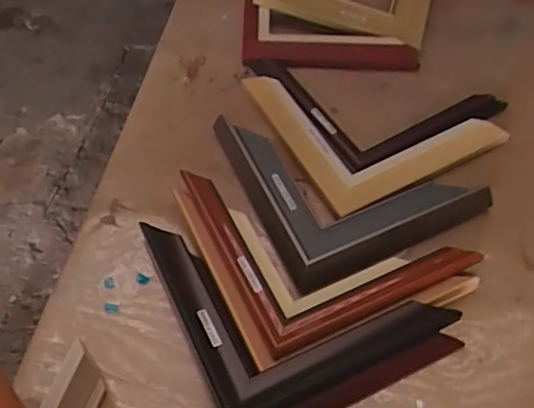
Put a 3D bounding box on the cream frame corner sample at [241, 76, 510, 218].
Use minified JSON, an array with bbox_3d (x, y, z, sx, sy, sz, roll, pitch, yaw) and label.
[{"bbox_3d":[0.102,-0.102,0.604,0.193,0.015,0.207,-26,59,-18],"label":"cream frame corner sample"}]

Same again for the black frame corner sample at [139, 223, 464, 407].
[{"bbox_3d":[0.025,0.066,0.487,0.200,0.041,0.209,-20,58,-16],"label":"black frame corner sample"}]

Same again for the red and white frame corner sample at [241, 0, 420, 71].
[{"bbox_3d":[0.073,-0.233,0.690,0.200,0.027,0.168,1,54,0],"label":"red and white frame corner sample"}]

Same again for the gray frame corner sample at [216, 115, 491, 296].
[{"bbox_3d":[0.074,-0.031,0.566,0.200,0.036,0.199,-20,57,-15],"label":"gray frame corner sample"}]

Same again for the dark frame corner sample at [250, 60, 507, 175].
[{"bbox_3d":[0.106,-0.086,0.594,0.264,0.015,0.136,11,55,7],"label":"dark frame corner sample"}]

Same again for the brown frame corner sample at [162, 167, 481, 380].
[{"bbox_3d":[0.048,0.030,0.524,0.211,0.029,0.194,-18,58,-15],"label":"brown frame corner sample"}]

